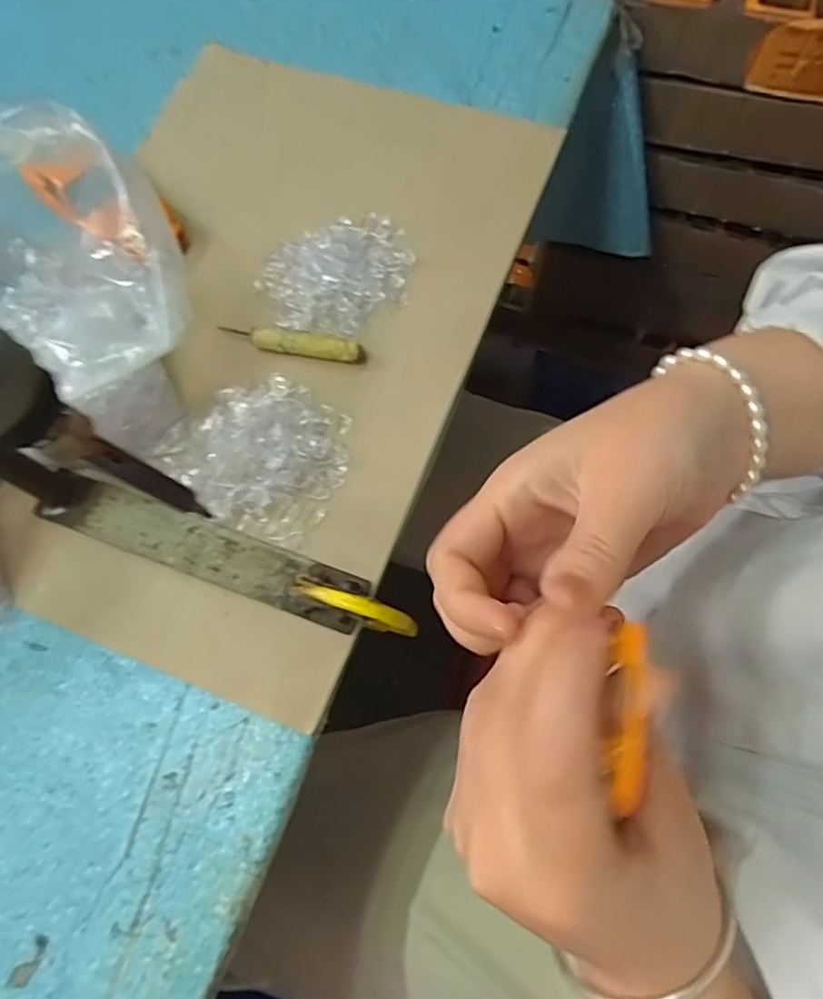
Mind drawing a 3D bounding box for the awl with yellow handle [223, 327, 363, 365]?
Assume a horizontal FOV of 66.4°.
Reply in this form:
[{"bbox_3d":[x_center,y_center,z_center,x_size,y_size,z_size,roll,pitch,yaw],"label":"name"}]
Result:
[{"bbox_3d":[-0.071,-0.093,0.367,0.087,0.012,0.012,12,70,7],"label":"awl with yellow handle"}]

